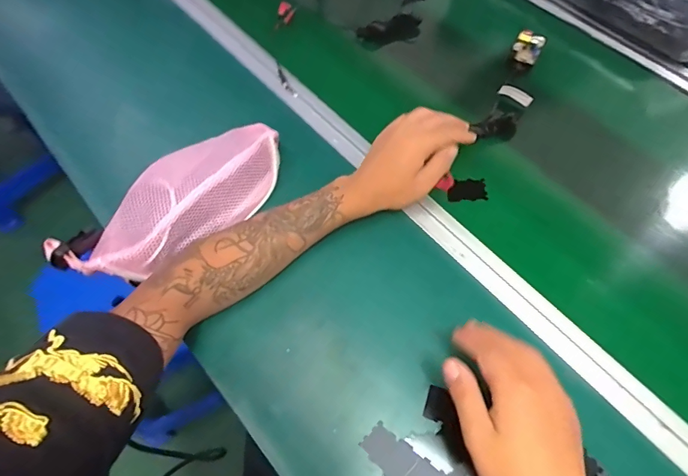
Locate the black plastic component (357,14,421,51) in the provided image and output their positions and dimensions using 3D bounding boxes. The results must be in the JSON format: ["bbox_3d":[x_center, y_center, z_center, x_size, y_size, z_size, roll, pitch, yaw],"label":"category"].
[{"bbox_3d":[0.076,-0.343,0.713,0.105,0.032,0.025,-18,66,-7],"label":"black plastic component"}]

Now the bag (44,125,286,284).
[{"bbox_3d":[-0.195,-0.046,0.519,0.284,0.068,0.111,-41,71,-16],"label":"bag"}]

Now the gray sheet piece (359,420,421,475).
[{"bbox_3d":[0.045,0.214,0.427,0.052,0.004,0.037,39,72,17],"label":"gray sheet piece"}]

